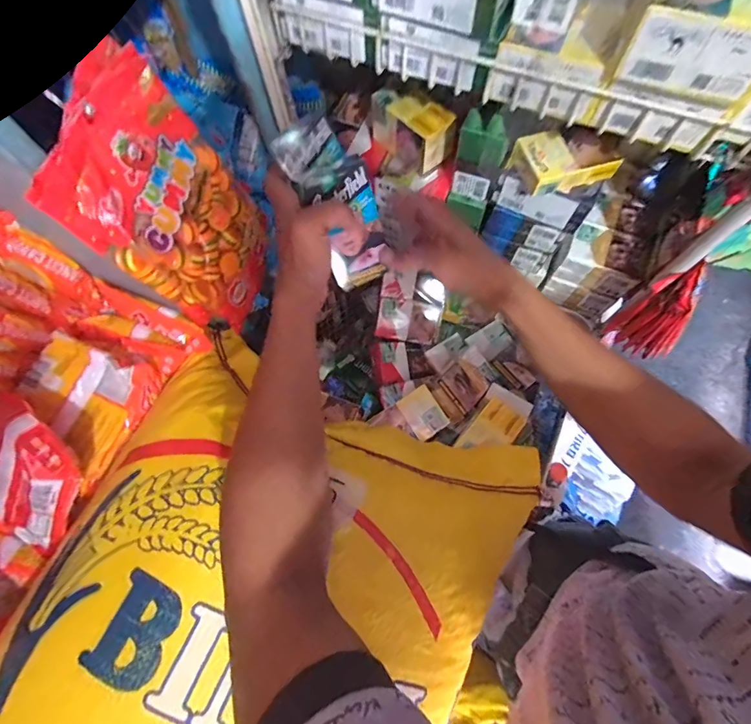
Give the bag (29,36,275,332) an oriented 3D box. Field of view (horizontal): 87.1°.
[{"bbox_3d":[-0.160,-0.119,0.336,0.026,0.196,0.126,13,72,24],"label":"bag"}]

